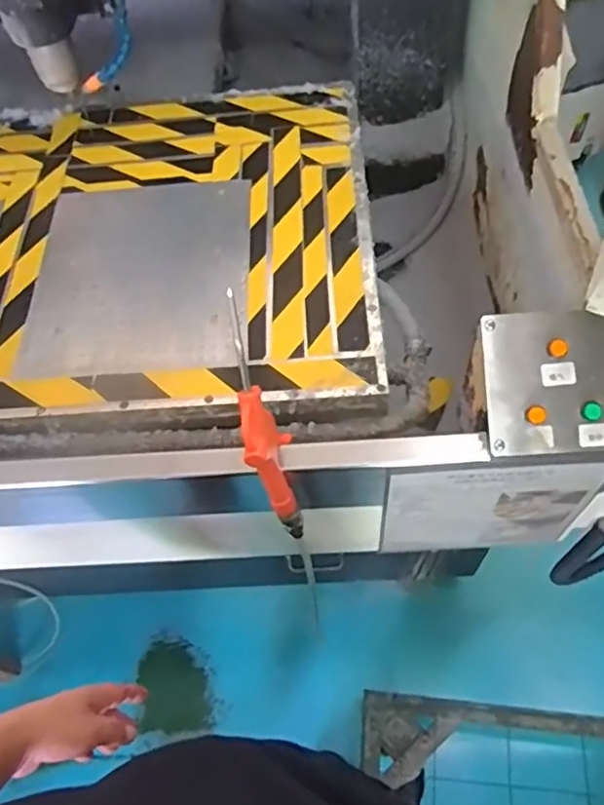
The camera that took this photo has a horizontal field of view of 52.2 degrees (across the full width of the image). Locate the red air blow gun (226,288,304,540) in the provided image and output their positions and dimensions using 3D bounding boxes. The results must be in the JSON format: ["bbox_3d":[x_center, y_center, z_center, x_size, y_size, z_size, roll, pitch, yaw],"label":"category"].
[{"bbox_3d":[-0.034,0.030,0.559,0.049,0.261,0.088,-20,32,-8],"label":"red air blow gun"}]

